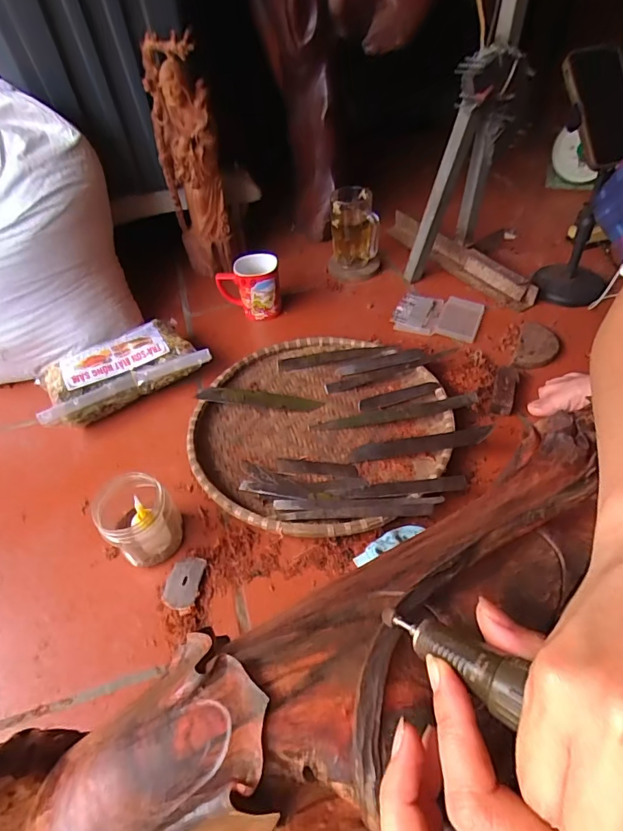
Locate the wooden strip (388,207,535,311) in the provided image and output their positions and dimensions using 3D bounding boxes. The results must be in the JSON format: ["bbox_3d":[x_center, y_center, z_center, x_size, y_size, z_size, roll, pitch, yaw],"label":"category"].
[{"bbox_3d":[0.264,-0.293,0.851,0.057,0.054,0.340,-26,49,-16],"label":"wooden strip"}]

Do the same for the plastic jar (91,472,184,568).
[{"bbox_3d":[-0.187,0.109,0.502,0.072,0.093,0.078,-33,51,-22],"label":"plastic jar"}]

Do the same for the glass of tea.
[{"bbox_3d":[0.078,-0.331,0.853,0.090,0.143,0.106,-3,47,5],"label":"glass of tea"}]

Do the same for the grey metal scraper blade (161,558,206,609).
[{"bbox_3d":[-0.136,0.177,0.492,0.037,0.005,0.053,2,47,9],"label":"grey metal scraper blade"}]

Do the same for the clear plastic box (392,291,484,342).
[{"bbox_3d":[0.214,-0.172,0.777,0.136,0.016,0.107,13,50,19],"label":"clear plastic box"}]

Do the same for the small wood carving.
[{"bbox_3d":[-0.212,-0.444,0.831,0.108,0.346,0.108,-16,47,-8],"label":"small wood carving"}]

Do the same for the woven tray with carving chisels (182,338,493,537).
[{"bbox_3d":[0.020,0.008,0.613,0.342,0.033,0.334,-11,46,-3],"label":"woven tray with carving chisels"}]

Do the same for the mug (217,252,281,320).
[{"bbox_3d":[-0.107,-0.222,0.807,0.110,0.093,0.068,-9,46,-1],"label":"mug"}]

